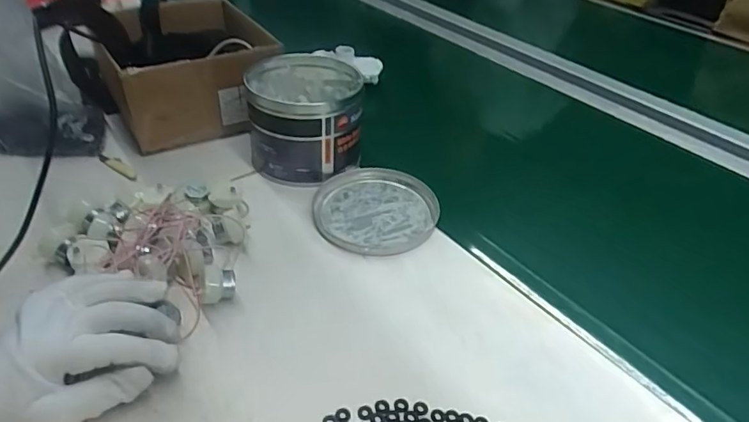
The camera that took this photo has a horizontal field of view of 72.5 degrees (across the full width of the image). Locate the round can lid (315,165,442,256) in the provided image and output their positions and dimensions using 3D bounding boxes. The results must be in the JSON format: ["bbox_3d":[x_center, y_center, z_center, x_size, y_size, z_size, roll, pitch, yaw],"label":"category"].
[{"bbox_3d":[0.002,-0.002,0.546,0.128,0.012,0.132,2,39,-2],"label":"round can lid"}]

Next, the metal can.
[{"bbox_3d":[-0.080,-0.107,0.596,0.126,0.104,0.133,-2,39,-8],"label":"metal can"}]

